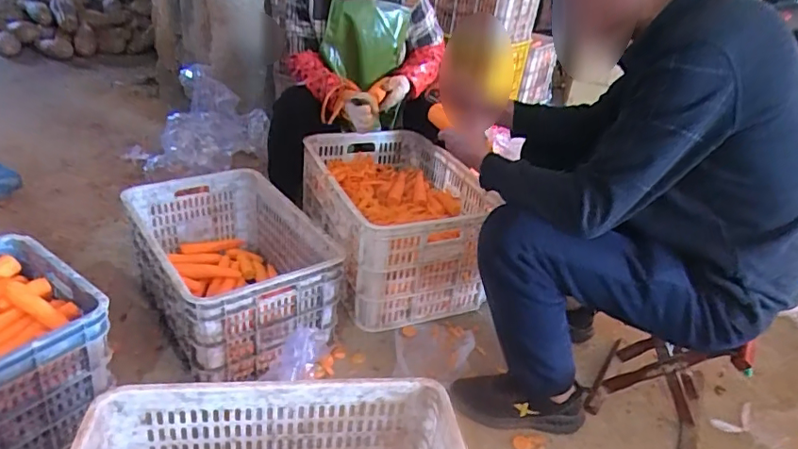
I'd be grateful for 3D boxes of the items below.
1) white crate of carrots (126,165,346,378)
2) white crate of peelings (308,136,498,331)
[{"bbox_3d":[-0.411,0.088,1.284,0.342,0.226,0.525,-17,37,-36],"label":"white crate of carrots"},{"bbox_3d":[-0.018,-0.021,1.553,0.428,0.297,0.582,-6,32,-23],"label":"white crate of peelings"}]

